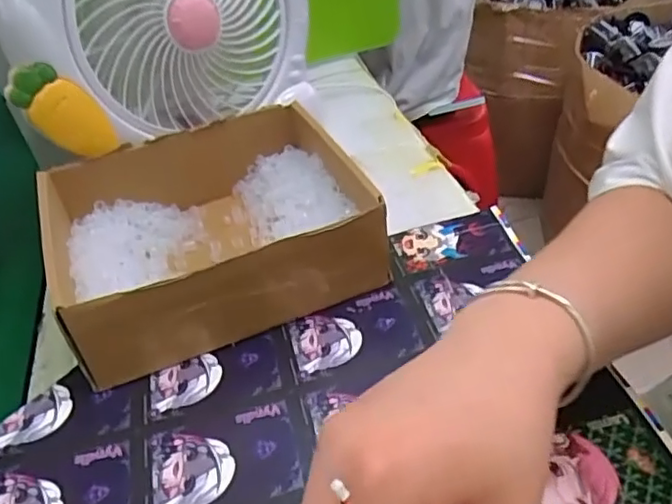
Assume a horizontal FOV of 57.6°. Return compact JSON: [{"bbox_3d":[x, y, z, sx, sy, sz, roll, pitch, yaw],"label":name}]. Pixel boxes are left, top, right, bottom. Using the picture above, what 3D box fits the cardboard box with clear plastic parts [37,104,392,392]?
[{"bbox_3d":[-0.091,-0.018,0.443,0.207,0.070,0.172,-20,42,-15],"label":"cardboard box with clear plastic parts"}]

